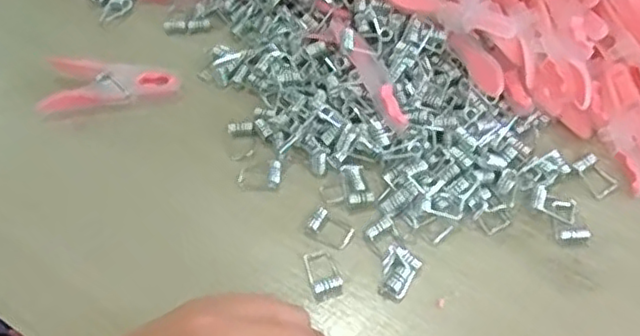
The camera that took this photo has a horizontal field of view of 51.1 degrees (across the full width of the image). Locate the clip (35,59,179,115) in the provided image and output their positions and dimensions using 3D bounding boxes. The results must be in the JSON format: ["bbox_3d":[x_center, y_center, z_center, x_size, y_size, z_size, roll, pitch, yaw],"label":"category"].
[{"bbox_3d":[-0.118,-0.046,0.377,0.073,0.015,0.032,0,56,4],"label":"clip"}]

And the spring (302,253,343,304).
[{"bbox_3d":[0.002,0.050,0.314,0.015,0.006,0.025,-19,57,-9],"label":"spring"}]

